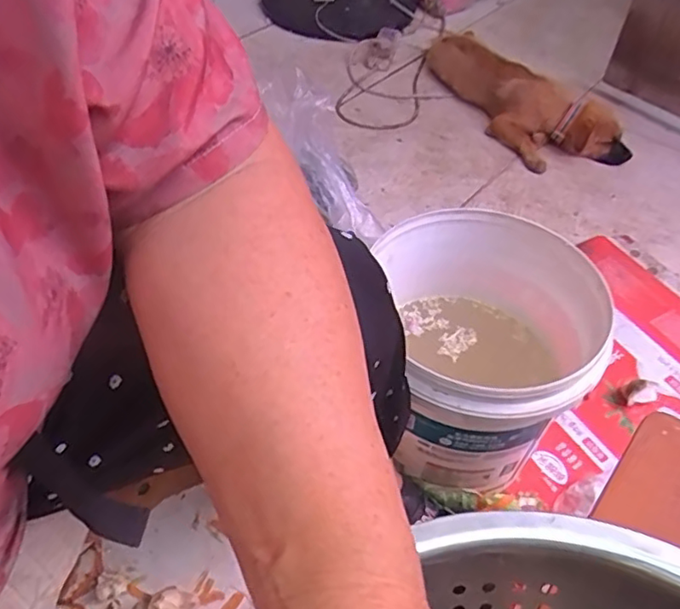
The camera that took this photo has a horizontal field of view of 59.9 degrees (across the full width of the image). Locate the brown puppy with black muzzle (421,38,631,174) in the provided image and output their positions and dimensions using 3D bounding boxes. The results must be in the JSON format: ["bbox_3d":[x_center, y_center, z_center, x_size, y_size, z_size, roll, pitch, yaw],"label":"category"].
[{"bbox_3d":[0.379,-0.491,1.336,0.155,0.149,0.566,-24,53,-23],"label":"brown puppy with black muzzle"}]

